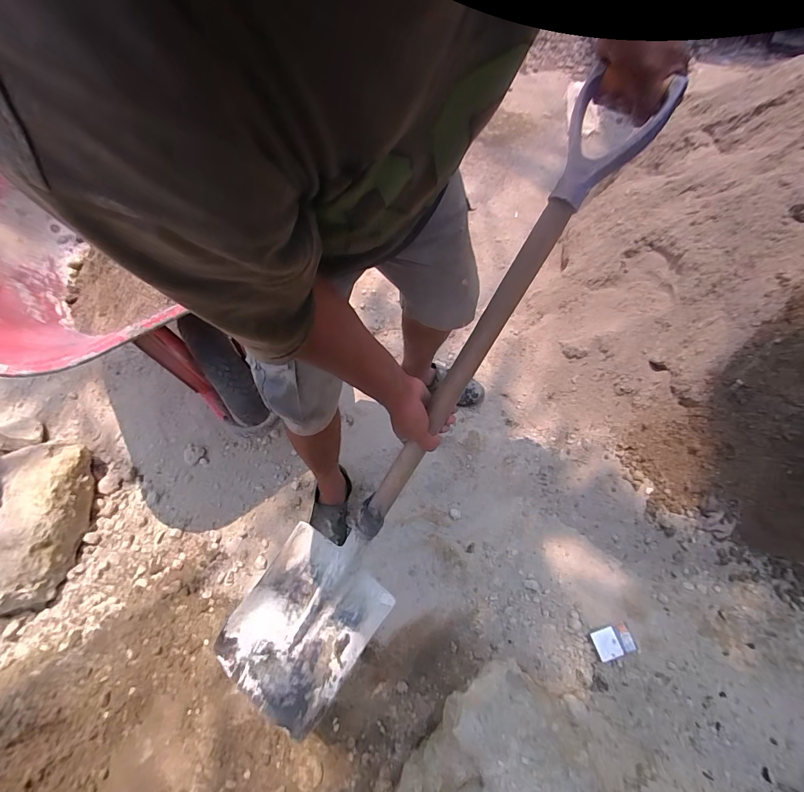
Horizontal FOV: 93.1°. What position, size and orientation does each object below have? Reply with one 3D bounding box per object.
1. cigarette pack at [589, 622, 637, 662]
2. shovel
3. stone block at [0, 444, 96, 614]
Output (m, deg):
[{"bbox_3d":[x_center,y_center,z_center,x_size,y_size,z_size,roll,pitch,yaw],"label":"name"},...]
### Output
[{"bbox_3d":[0.479,0.557,0.866,0.087,0.021,0.056,-17,64,-5],"label":"cigarette pack"},{"bbox_3d":[0.000,0.081,0.582,0.216,0.109,1.047,33,106,15],"label":"shovel"},{"bbox_3d":[-0.932,0.320,0.957,0.216,0.146,0.392,-14,64,-3],"label":"stone block"}]

